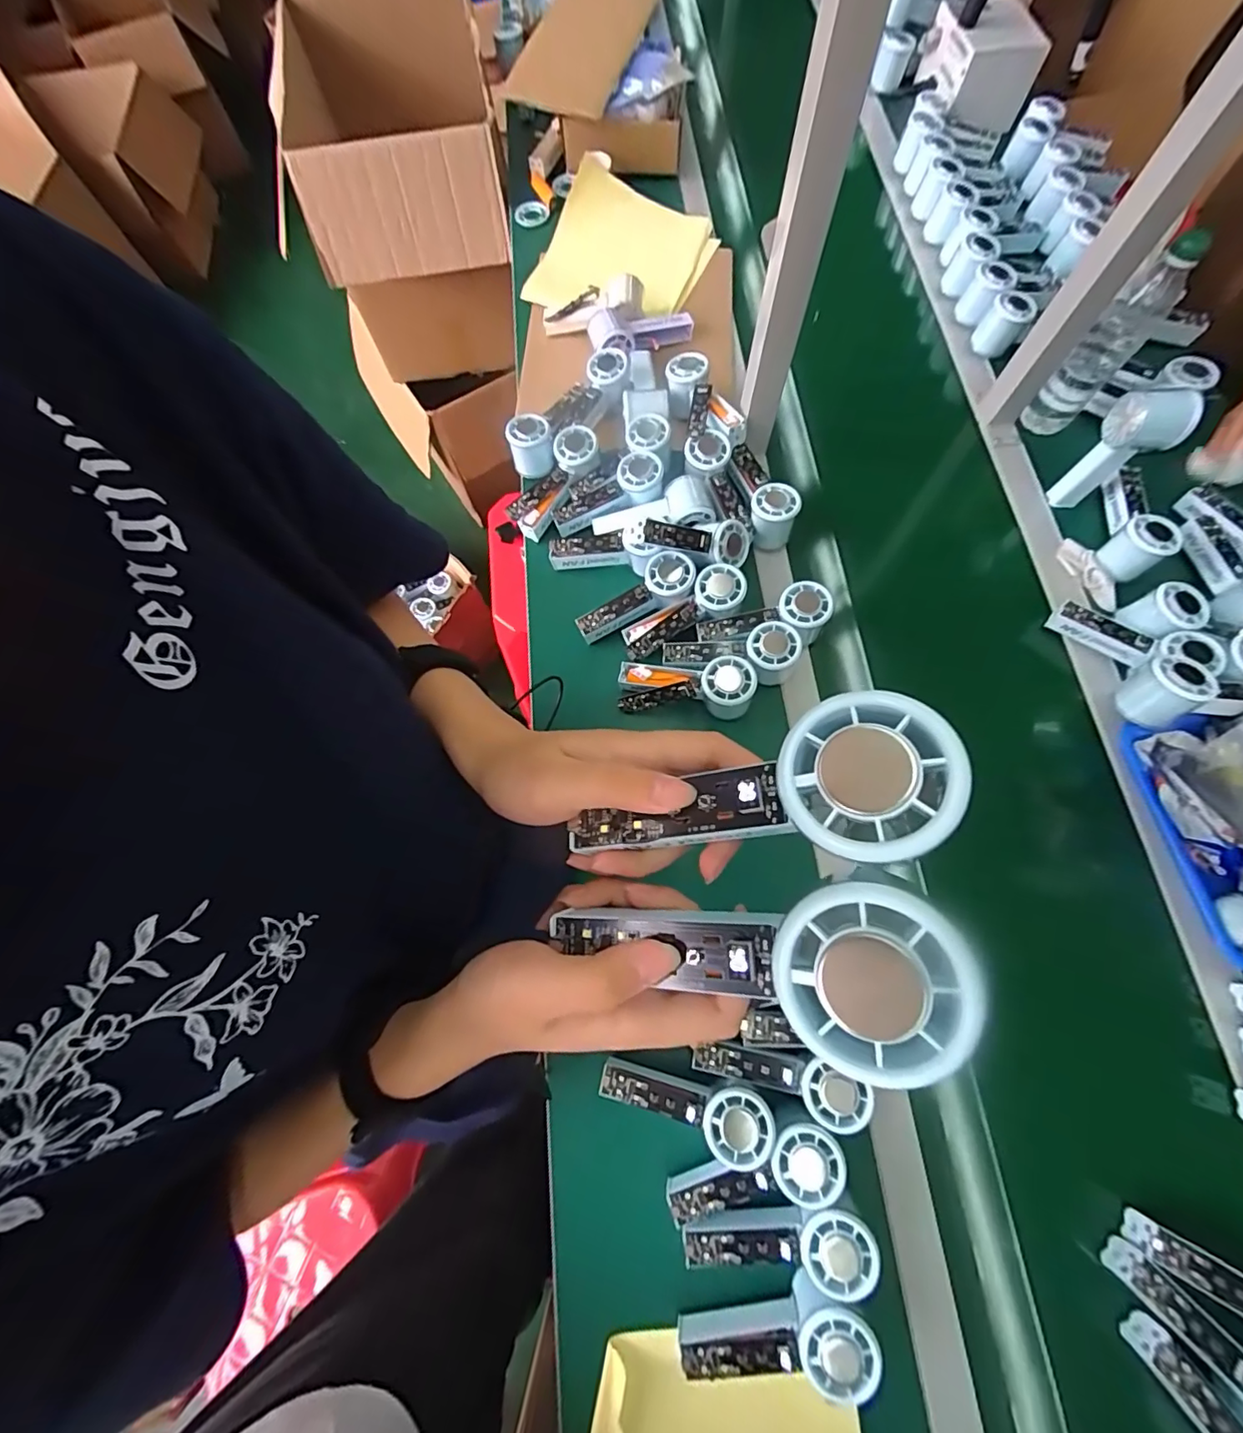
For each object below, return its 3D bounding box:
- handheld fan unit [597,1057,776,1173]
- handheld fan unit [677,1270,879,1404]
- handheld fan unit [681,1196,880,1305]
[{"bbox_3d":[0.057,0.346,0.474,0.150,0.033,0.054,8,73,21],"label":"handheld fan unit"},{"bbox_3d":[0.123,0.494,0.421,0.161,0.037,0.067,-16,73,15],"label":"handheld fan unit"},{"bbox_3d":[0.129,0.434,0.438,0.149,0.027,0.055,-10,73,14],"label":"handheld fan unit"}]

